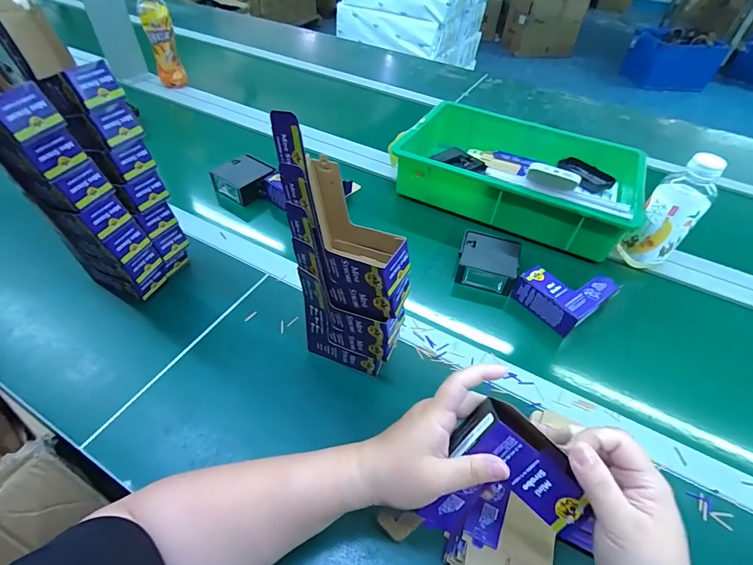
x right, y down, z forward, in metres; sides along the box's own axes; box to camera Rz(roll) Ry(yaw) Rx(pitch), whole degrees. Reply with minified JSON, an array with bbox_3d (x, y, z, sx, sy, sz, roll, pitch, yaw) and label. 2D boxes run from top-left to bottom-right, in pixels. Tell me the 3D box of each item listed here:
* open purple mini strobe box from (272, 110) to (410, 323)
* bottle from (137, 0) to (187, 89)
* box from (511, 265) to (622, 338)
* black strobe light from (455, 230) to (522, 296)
[{"bbox_3d":[-0.024,-0.051,0.355,0.123,0.172,0.058,24,50,17],"label":"open purple mini strobe box"},{"bbox_3d":[-0.539,-0.608,0.971,0.066,0.210,0.055,-14,50,-16],"label":"bottle"},{"bbox_3d":[0.274,0.008,0.569,0.110,0.049,0.109,-27,55,-26],"label":"box"},{"bbox_3d":[0.177,-0.036,0.615,0.090,0.043,0.089,18,49,12],"label":"black strobe light"}]

